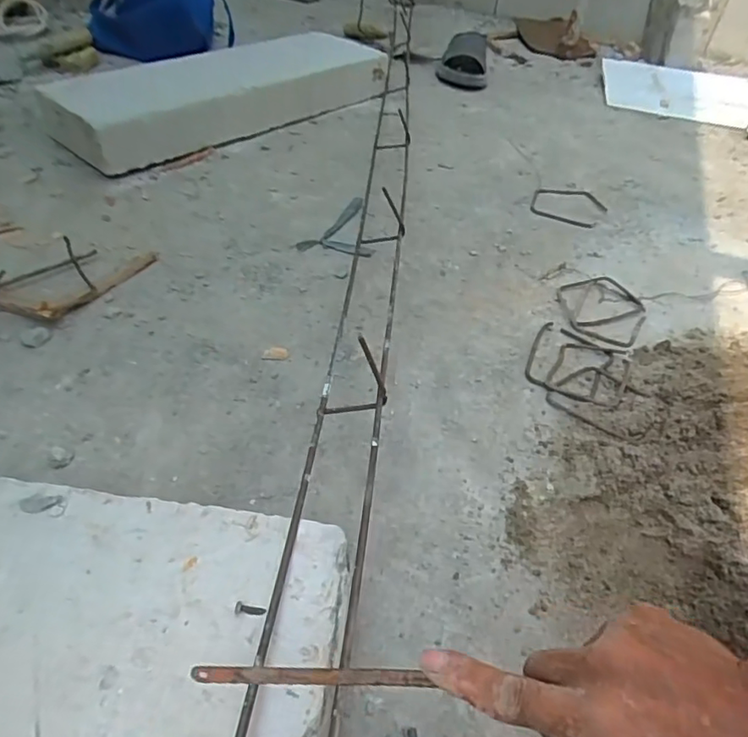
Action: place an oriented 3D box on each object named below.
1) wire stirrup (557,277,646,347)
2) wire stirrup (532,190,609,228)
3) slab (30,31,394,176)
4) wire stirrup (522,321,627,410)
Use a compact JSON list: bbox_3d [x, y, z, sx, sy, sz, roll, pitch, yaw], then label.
[{"bbox_3d":[0.275,-0.075,0.686,0.105,0.007,0.115,27,48,20],"label":"wire stirrup"},{"bbox_3d":[0.301,-0.254,0.868,0.110,0.005,0.112,19,46,12],"label":"wire stirrup"},{"bbox_3d":[-0.245,-0.480,0.981,0.568,0.083,0.212,-32,56,-32],"label":"slab"},{"bbox_3d":[0.220,-0.006,0.610,0.105,0.010,0.109,26,48,19],"label":"wire stirrup"}]

